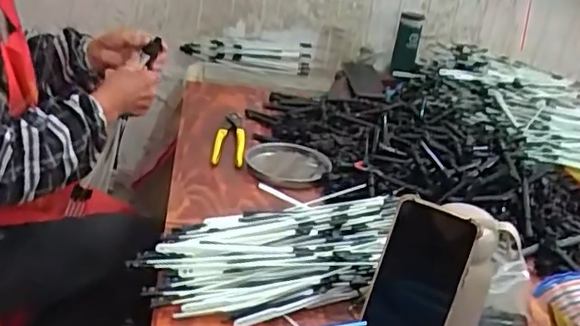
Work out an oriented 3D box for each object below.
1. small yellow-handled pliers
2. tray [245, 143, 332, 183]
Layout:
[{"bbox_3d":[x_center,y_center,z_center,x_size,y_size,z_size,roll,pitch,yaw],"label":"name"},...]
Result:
[{"bbox_3d":[-0.099,-0.041,0.974,0.049,0.015,0.181,7,23,-5],"label":"small yellow-handled pliers"},{"bbox_3d":[-0.003,-0.001,0.918,0.127,0.014,0.138,6,24,-3],"label":"tray"}]

